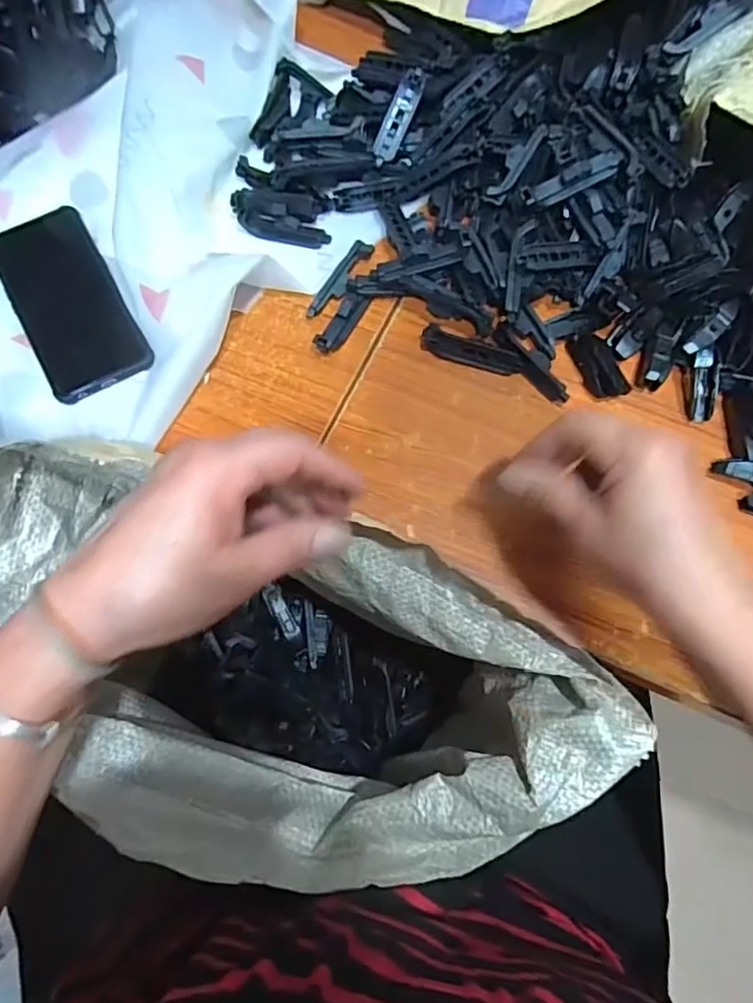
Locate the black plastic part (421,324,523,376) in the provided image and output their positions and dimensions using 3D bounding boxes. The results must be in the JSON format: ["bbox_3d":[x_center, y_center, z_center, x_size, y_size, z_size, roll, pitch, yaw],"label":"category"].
[{"bbox_3d":[0.070,-0.112,0.418,0.076,0.014,0.016,20,74,7],"label":"black plastic part"}]

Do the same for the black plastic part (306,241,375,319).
[{"bbox_3d":[-0.027,-0.174,0.440,0.014,0.015,0.077,31,75,11],"label":"black plastic part"}]

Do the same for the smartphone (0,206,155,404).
[{"bbox_3d":[-0.238,-0.156,0.435,0.074,0.015,0.158,-29,74,-8],"label":"smartphone"}]

